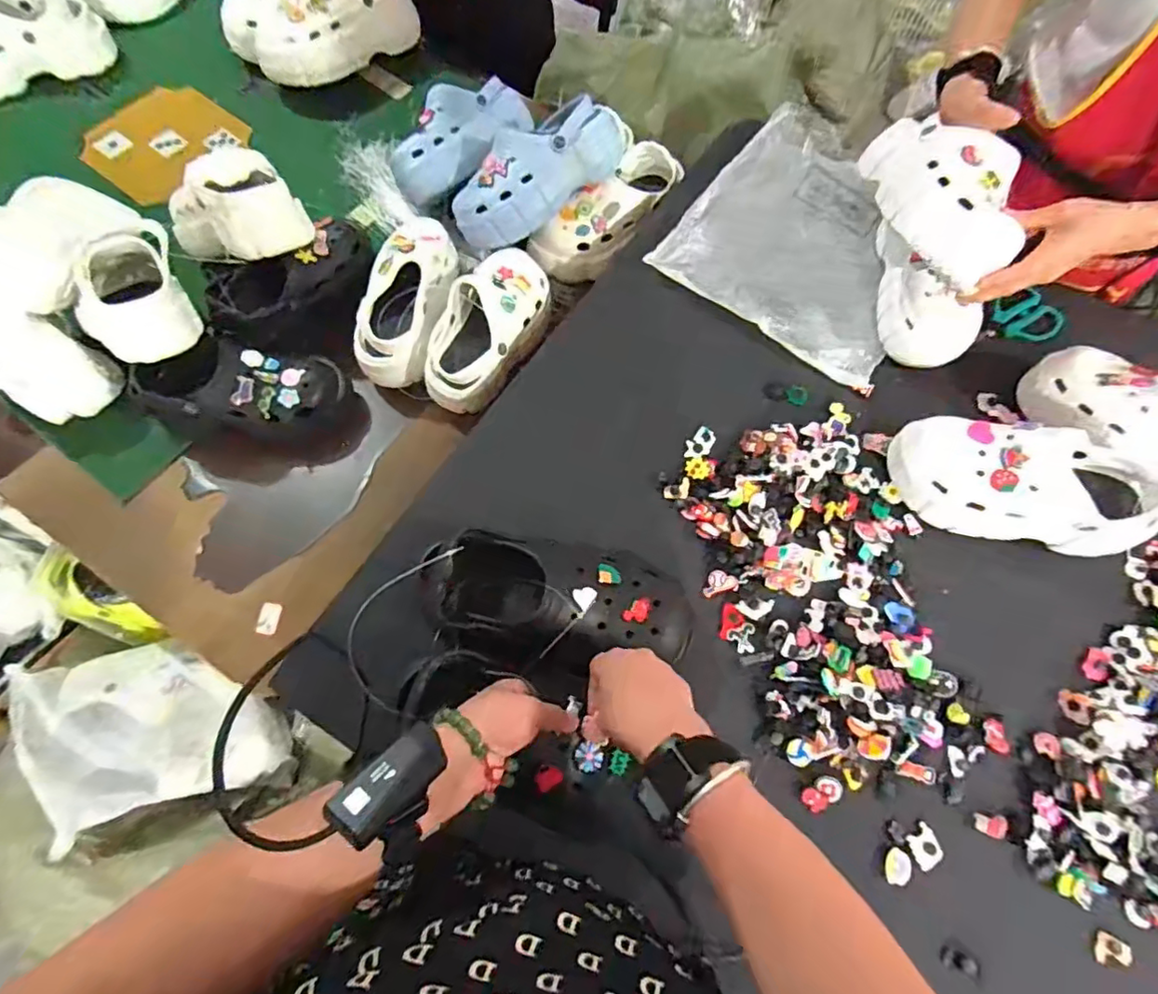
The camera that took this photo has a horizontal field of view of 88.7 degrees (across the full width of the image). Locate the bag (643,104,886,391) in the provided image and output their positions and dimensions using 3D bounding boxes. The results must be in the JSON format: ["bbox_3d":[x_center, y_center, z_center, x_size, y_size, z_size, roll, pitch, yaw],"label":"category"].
[{"bbox_3d":[0.313,-0.355,0.802,0.325,0.037,0.350,33,73,9],"label":"bag"}]

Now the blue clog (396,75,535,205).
[{"bbox_3d":[-0.173,-0.525,0.880,0.119,0.086,0.236,35,73,9],"label":"blue clog"}]

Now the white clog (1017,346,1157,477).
[{"bbox_3d":[0.635,-0.071,0.666,0.250,0.106,0.104,36,73,10],"label":"white clog"}]

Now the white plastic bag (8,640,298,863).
[{"bbox_3d":[-0.617,0.343,0.871,0.302,0.183,0.243,-14,72,-7],"label":"white plastic bag"}]

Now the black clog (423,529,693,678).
[{"bbox_3d":[-0.016,0.105,0.570,0.249,0.106,0.117,7,70,0],"label":"black clog"}]

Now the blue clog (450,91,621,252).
[{"bbox_3d":[-0.059,-0.453,0.830,0.263,0.102,0.115,-34,75,1],"label":"blue clog"}]

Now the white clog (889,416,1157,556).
[{"bbox_3d":[0.473,-0.012,0.643,0.241,0.087,0.113,13,71,2],"label":"white clog"}]

